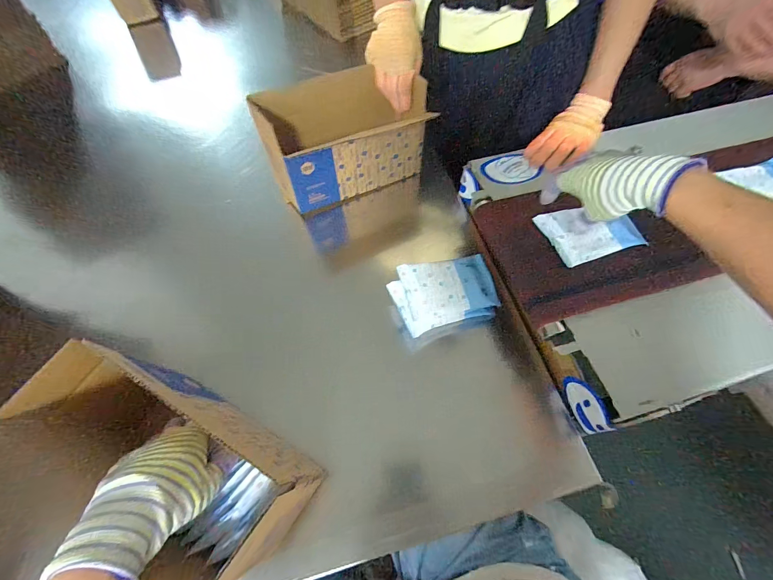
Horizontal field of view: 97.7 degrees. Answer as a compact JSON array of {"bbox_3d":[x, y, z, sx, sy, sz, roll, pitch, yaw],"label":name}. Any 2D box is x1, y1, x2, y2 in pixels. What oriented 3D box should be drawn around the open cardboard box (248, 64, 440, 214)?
[{"bbox_3d":[-0.068,-0.252,0.580,0.258,0.143,0.130,-20,64,-9],"label":"open cardboard box"}]

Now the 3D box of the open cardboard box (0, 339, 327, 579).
[{"bbox_3d":[-0.206,0.163,0.341,0.265,0.144,0.102,26,66,7],"label":"open cardboard box"}]

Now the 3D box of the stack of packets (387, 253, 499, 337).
[{"bbox_3d":[0.084,0.000,0.474,0.144,0.021,0.095,-15,63,-6],"label":"stack of packets"}]

